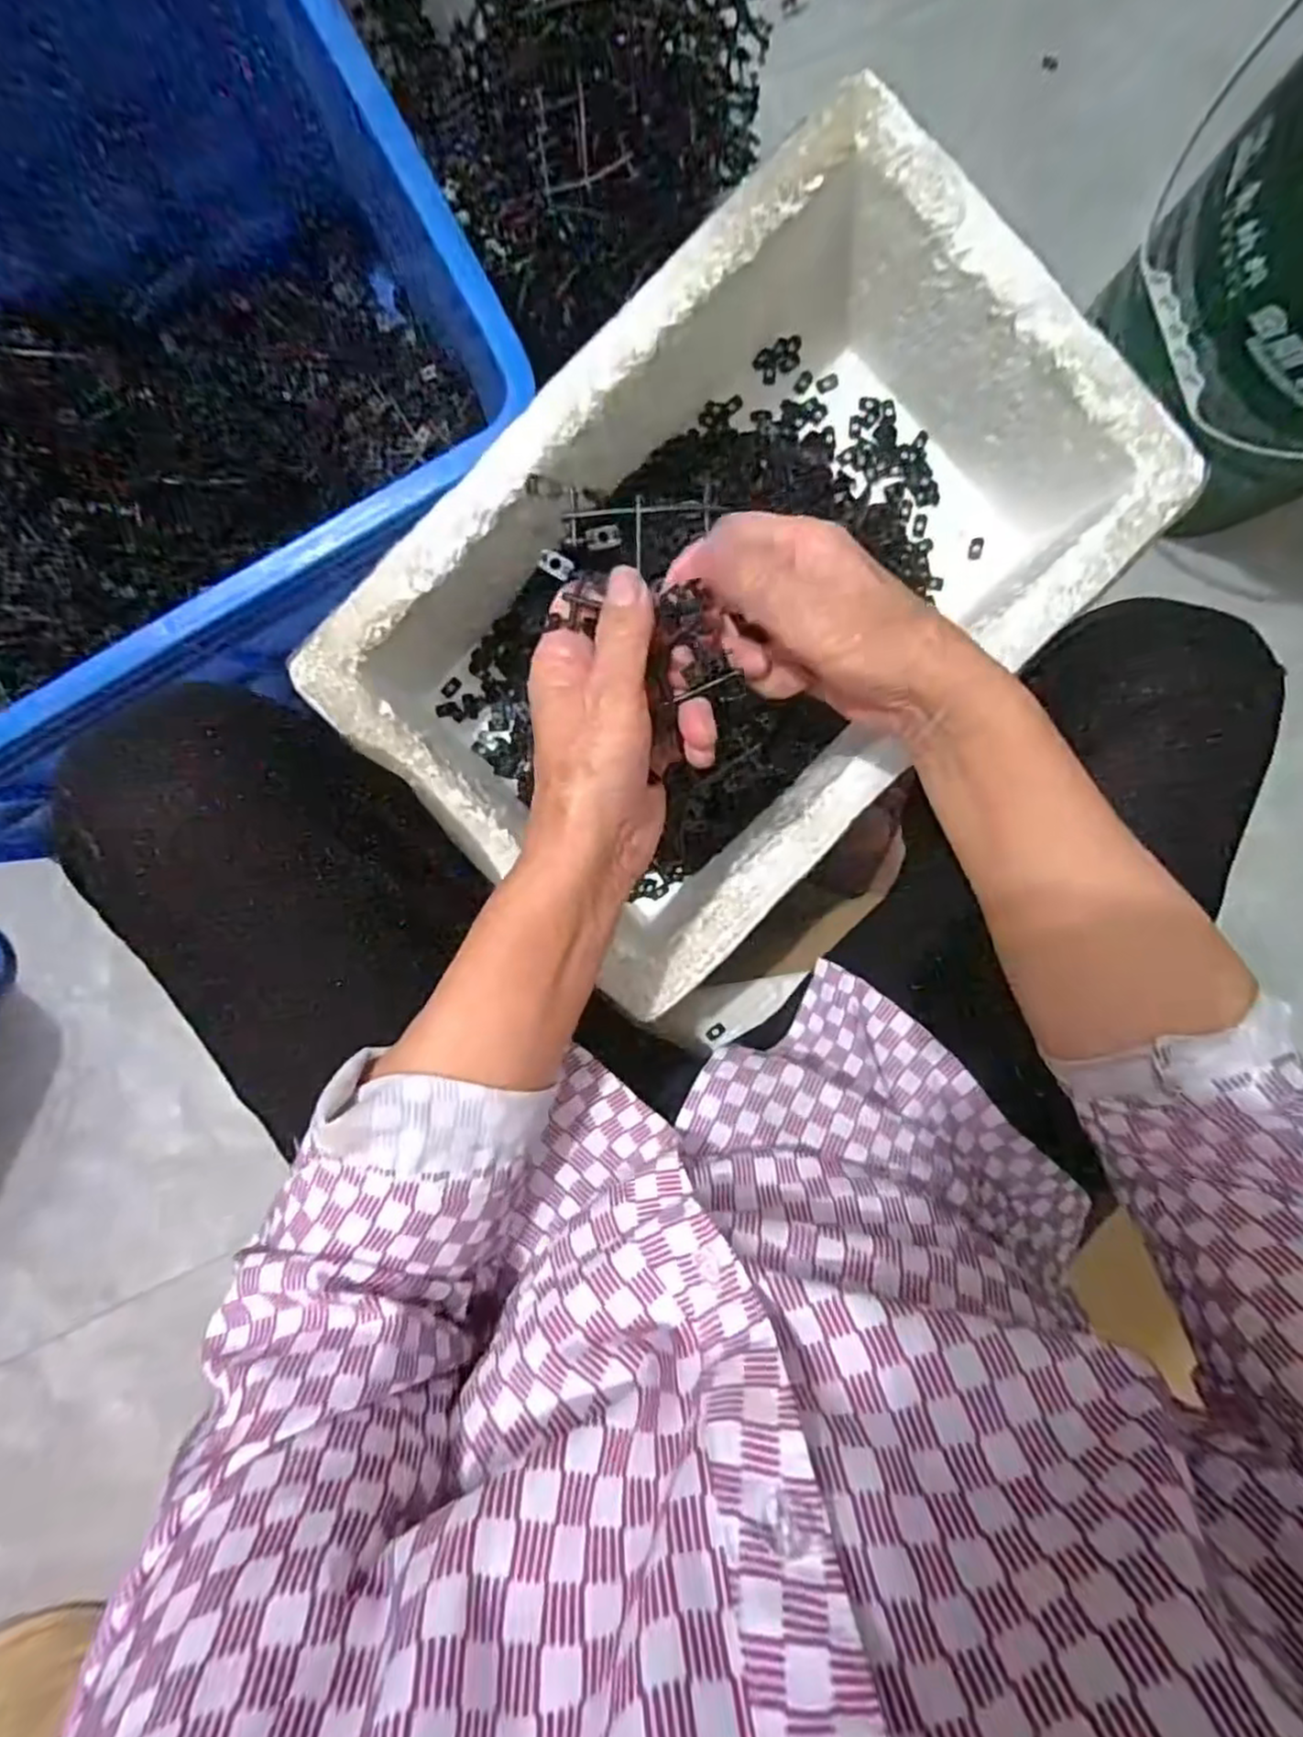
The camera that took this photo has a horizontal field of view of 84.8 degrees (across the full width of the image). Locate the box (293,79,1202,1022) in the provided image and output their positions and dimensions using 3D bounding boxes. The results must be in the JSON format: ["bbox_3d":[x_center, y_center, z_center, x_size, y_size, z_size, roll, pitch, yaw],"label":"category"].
[{"bbox_3d":[0.050,-0.163,0.434,0.417,0.122,0.277,-45,94,3],"label":"box"}]

